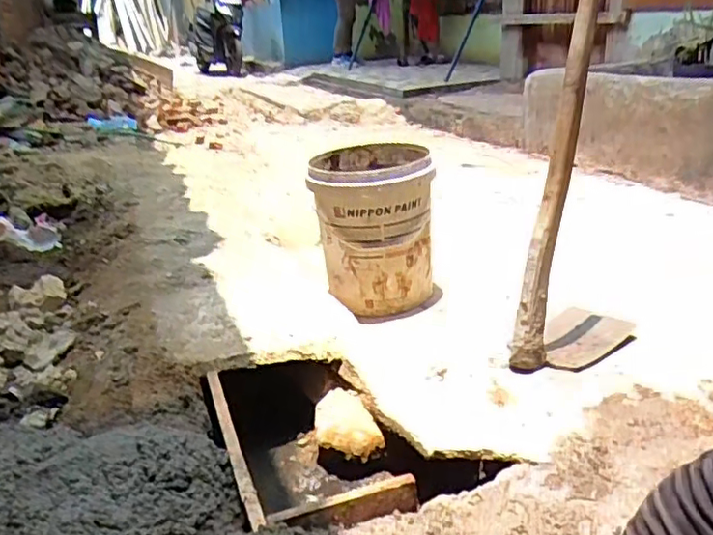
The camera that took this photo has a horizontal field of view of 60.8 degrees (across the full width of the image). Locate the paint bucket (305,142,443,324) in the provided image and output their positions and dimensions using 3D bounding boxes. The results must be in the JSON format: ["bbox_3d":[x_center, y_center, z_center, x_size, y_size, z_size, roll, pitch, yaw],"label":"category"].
[{"bbox_3d":[0.040,-0.090,1.532,0.290,0.382,0.283,-3,23,1],"label":"paint bucket"}]

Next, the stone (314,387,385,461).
[{"bbox_3d":[-0.030,0.296,1.135,0.096,0.065,0.188,-16,26,-28],"label":"stone"}]

